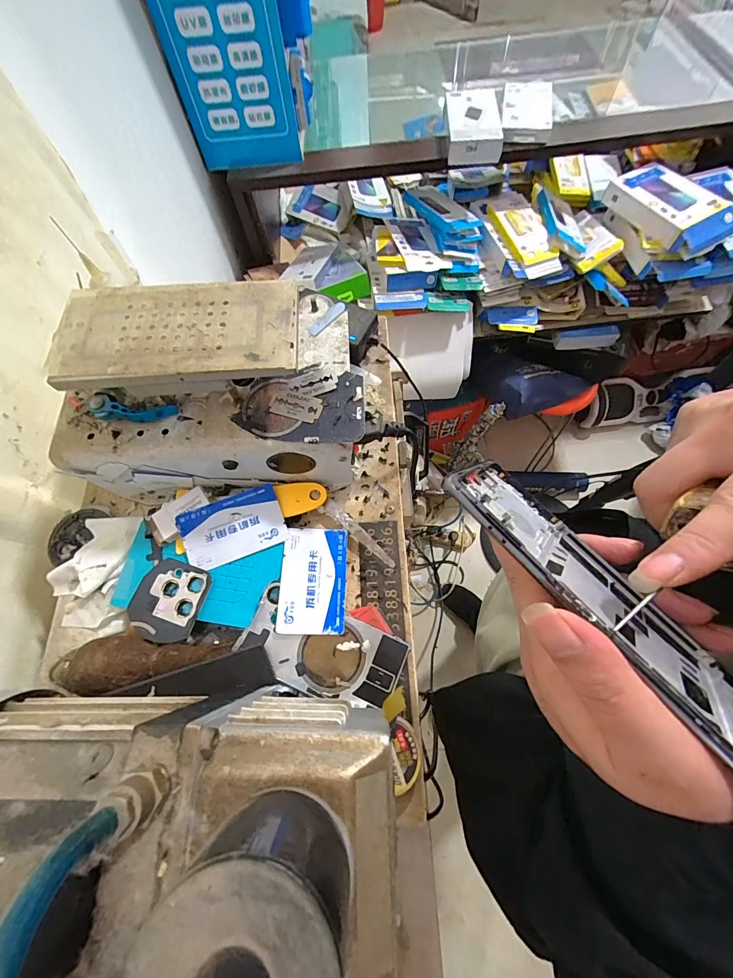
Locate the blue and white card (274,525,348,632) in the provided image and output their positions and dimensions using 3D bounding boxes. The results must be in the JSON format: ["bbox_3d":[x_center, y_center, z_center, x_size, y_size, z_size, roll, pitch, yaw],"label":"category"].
[{"bbox_3d":[-0.044,0.075,0.303,0.053,0.004,0.085,4,67,-7],"label":"blue and white card"}]

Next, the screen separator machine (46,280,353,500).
[{"bbox_3d":[-0.126,-0.075,0.302,0.236,0.126,0.114,-5,67,1],"label":"screen separator machine"}]

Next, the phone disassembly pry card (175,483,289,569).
[{"bbox_3d":[-0.116,0.032,0.313,0.084,0.004,0.054,-19,80,-6],"label":"phone disassembly pry card"}]

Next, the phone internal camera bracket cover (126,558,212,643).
[{"bbox_3d":[-0.163,0.090,0.297,0.058,0.004,0.061,12,69,8],"label":"phone internal camera bracket cover"}]

